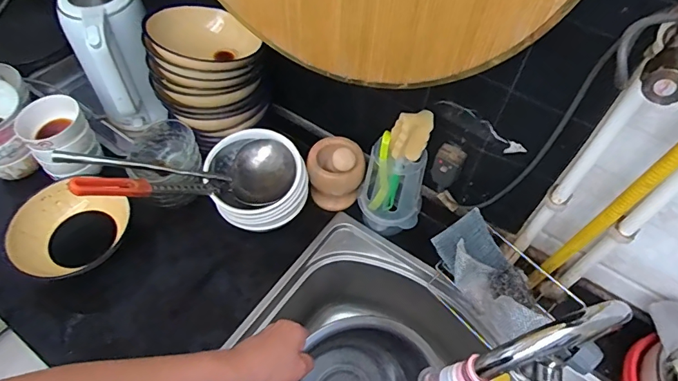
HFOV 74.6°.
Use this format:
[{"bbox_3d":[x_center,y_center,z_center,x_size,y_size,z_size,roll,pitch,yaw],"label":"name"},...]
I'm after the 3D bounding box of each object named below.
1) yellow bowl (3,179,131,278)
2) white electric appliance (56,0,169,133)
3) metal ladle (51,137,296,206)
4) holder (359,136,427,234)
[{"bbox_3d":[-0.450,0.073,0.767,0.184,0.082,0.159,4,56,1],"label":"yellow bowl"},{"bbox_3d":[-0.407,-0.239,0.848,0.128,0.242,0.166,-19,58,-14],"label":"white electric appliance"},{"bbox_3d":[-0.253,-0.036,0.720,0.358,0.061,0.128,3,54,-20],"label":"metal ladle"},{"bbox_3d":[0.090,0.004,0.760,0.109,0.194,0.065,10,56,5],"label":"holder"}]

